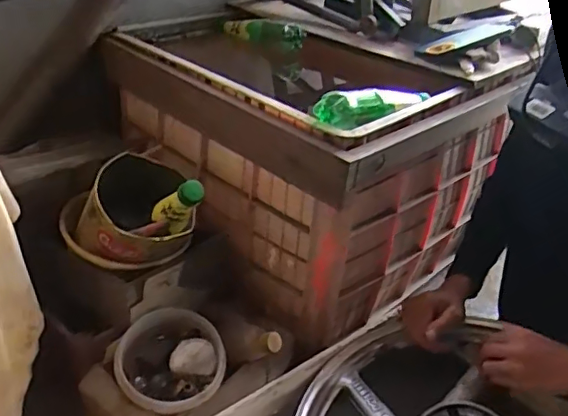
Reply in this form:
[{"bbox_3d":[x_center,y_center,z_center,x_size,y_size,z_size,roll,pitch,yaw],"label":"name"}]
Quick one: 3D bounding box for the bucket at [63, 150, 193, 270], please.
[{"bbox_3d":[-0.240,0.007,0.860,0.175,0.133,0.197,-8,34,-19],"label":"bucket"}]

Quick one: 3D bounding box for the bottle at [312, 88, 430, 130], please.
[{"bbox_3d":[0.138,-0.154,0.832,0.221,0.045,0.064,-21,40,-35],"label":"bottle"}]

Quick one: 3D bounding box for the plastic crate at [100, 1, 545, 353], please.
[{"bbox_3d":[0.024,-0.117,1.130,0.610,0.396,0.541,30,40,35],"label":"plastic crate"}]

